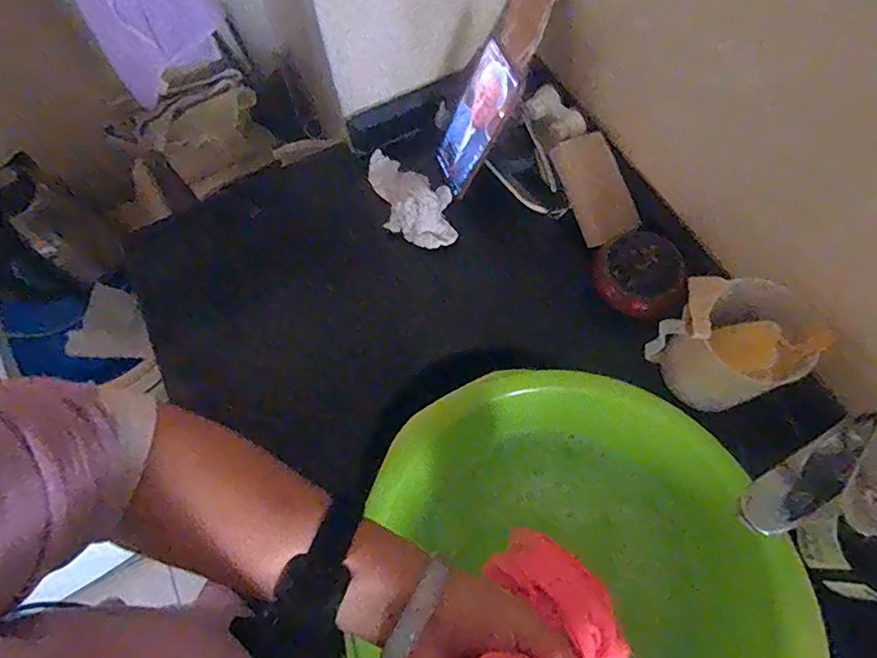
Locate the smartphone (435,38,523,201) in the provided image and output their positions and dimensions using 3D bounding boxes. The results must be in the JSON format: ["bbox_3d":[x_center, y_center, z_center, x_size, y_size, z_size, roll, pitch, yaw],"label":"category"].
[{"bbox_3d":[0.039,-0.218,0.551,0.008,0.151,0.084,-5,60,-31],"label":"smartphone"}]

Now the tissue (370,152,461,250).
[{"bbox_3d":[-0.030,-0.156,0.593,0.084,0.037,0.146,-17,67,-4],"label":"tissue"}]

